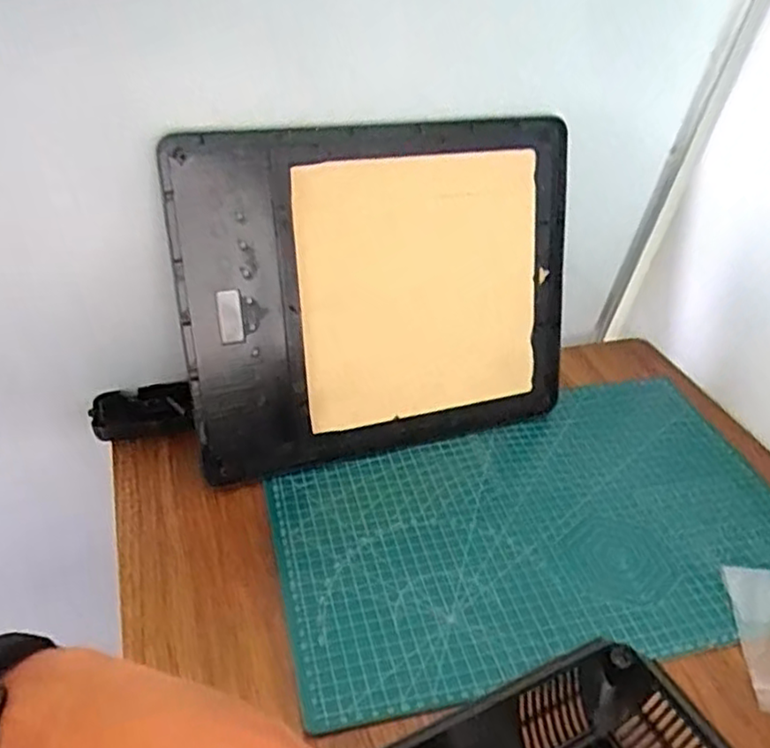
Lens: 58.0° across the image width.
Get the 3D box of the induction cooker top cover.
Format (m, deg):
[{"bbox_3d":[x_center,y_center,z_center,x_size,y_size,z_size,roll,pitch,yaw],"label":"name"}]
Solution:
[{"bbox_3d":[0.003,-0.067,0.593,0.338,0.279,0.027,-11,20,-19],"label":"induction cooker top cover"}]

